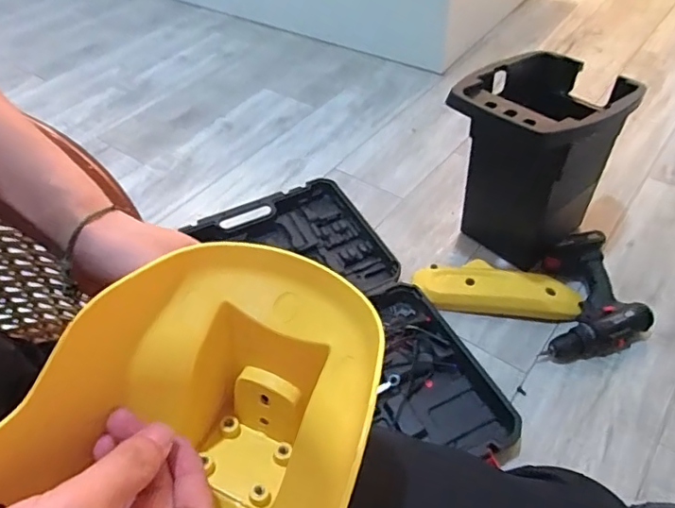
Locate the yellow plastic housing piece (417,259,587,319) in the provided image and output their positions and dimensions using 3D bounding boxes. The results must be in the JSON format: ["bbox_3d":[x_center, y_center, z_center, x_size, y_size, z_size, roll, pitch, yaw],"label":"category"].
[{"bbox_3d":[0.285,0.063,0.972,0.287,0.045,0.102,6,48,9],"label":"yellow plastic housing piece"}]

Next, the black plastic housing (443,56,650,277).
[{"bbox_3d":[0.357,-0.163,0.974,0.236,0.331,0.304,25,53,24],"label":"black plastic housing"}]

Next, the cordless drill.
[{"bbox_3d":[0.426,0.073,0.939,0.180,0.077,0.212,-6,47,-2],"label":"cordless drill"}]

